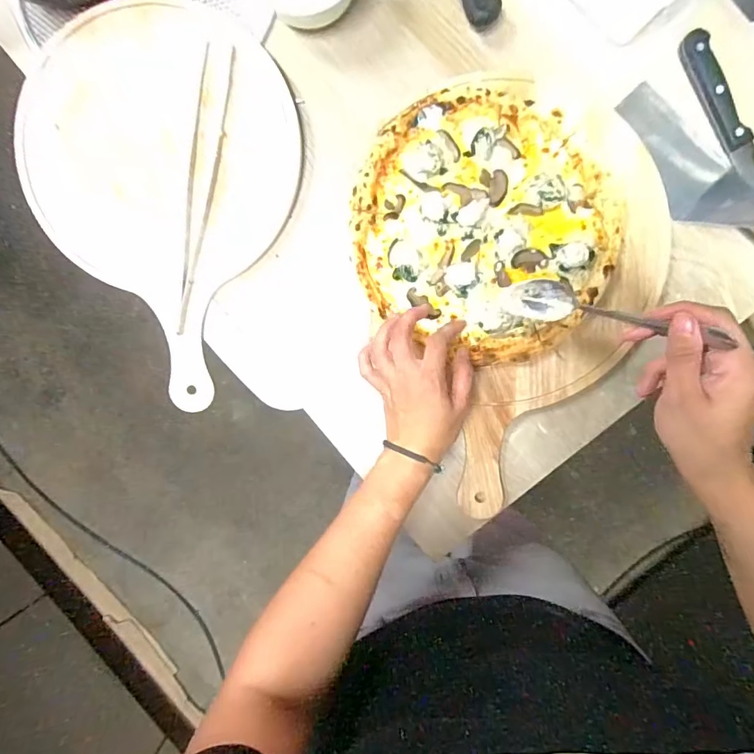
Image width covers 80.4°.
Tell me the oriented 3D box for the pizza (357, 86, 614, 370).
[{"bbox_3d":[0.102,-0.155,0.450,0.249,0.017,0.259,0,93,4],"label":"pizza"}]

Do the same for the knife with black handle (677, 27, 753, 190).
[{"bbox_3d":[0.346,-0.252,0.437,0.023,0.017,0.181,-26,91,5],"label":"knife with black handle"}]

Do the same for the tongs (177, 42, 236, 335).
[{"bbox_3d":[-0.185,-0.193,0.469,0.035,0.008,0.291,10,94,3],"label":"tongs"}]

